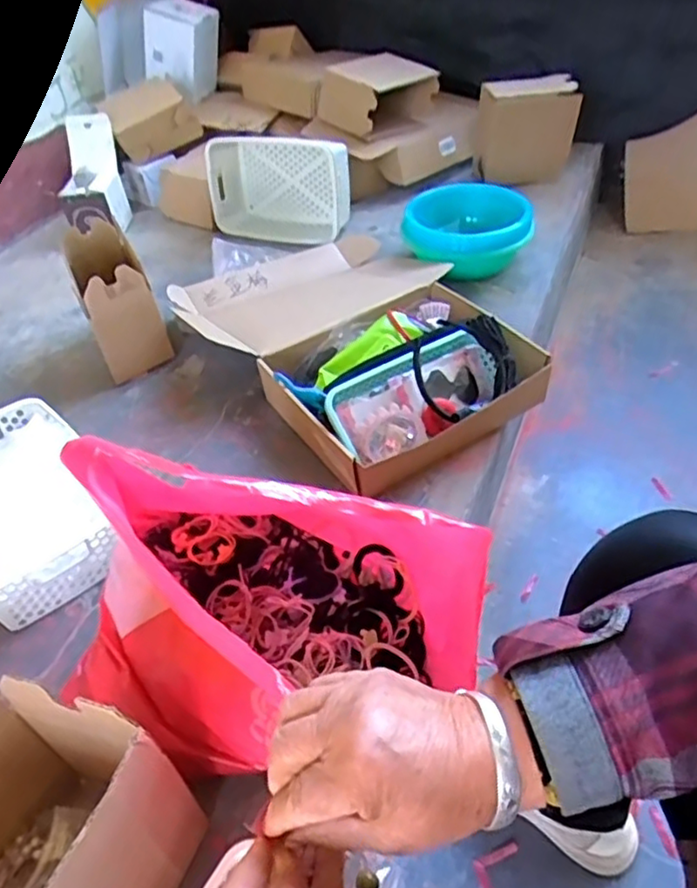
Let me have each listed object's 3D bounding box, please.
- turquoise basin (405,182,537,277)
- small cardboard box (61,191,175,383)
[{"bbox_3d":[0.229,-0.404,1.231,0.232,0.128,0.190,15,47,21],"label":"turquoise basin"},{"bbox_3d":[-0.397,-0.244,1.093,0.108,0.183,0.228,-23,46,-17],"label":"small cardboard box"}]

